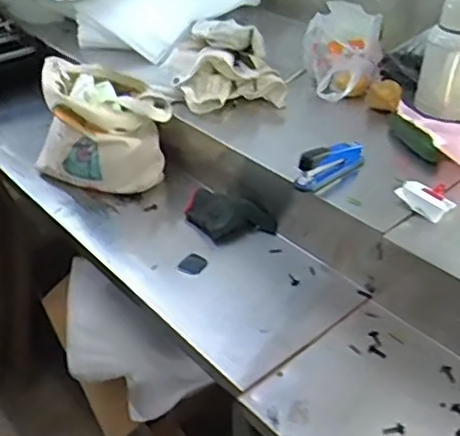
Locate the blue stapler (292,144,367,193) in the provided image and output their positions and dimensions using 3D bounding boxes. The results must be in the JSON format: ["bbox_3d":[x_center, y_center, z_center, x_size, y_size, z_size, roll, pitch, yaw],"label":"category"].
[{"bbox_3d":[0.172,-0.100,1.048,0.161,0.071,0.054,-27,45,-33],"label":"blue stapler"}]

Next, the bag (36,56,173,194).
[{"bbox_3d":[-0.269,-0.196,1.253,0.279,0.204,0.211,0,36,-1],"label":"bag"}]

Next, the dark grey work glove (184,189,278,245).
[{"bbox_3d":[-0.003,-0.003,1.152,0.168,0.050,0.101,31,46,34],"label":"dark grey work glove"}]

